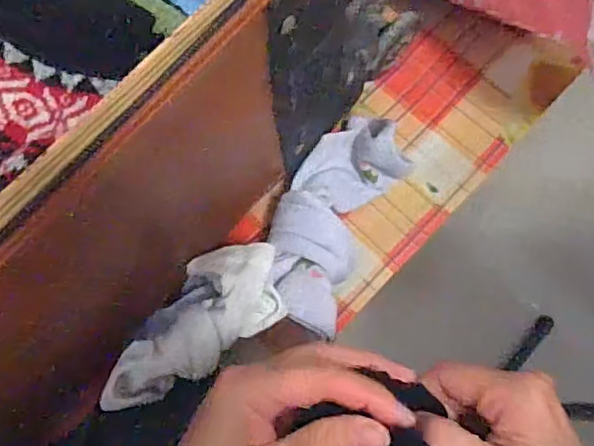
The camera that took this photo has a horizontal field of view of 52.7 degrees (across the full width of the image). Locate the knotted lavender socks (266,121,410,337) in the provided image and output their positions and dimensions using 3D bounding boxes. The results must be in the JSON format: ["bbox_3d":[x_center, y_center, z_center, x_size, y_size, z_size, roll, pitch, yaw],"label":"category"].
[{"bbox_3d":[0.027,-0.009,0.411,0.069,0.052,0.171,24,74,8],"label":"knotted lavender socks"}]

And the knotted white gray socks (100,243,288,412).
[{"bbox_3d":[-0.062,0.060,0.348,0.127,0.039,0.058,-39,76,-11],"label":"knotted white gray socks"}]

